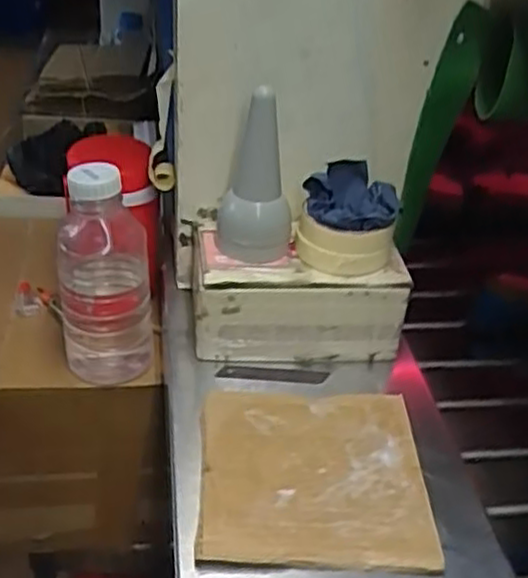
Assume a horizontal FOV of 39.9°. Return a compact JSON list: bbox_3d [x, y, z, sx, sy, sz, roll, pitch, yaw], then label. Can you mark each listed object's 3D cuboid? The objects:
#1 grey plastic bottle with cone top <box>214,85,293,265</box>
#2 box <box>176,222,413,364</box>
[{"bbox_3d":[-0.005,-0.099,0.643,0.062,0.143,0.058,-2,34,-11],"label":"grey plastic bottle with cone top"},{"bbox_3d":[0.023,-0.008,0.704,0.203,0.085,0.131,0,33,-8],"label":"box"}]

